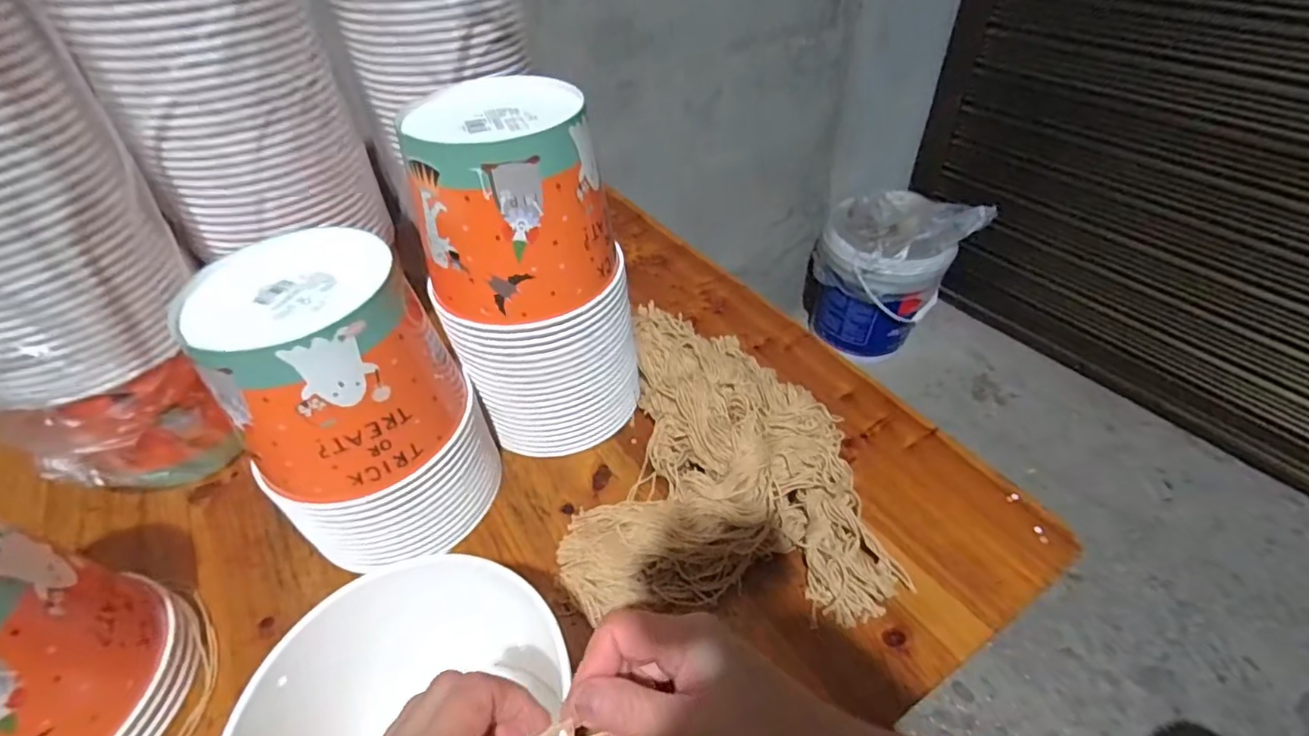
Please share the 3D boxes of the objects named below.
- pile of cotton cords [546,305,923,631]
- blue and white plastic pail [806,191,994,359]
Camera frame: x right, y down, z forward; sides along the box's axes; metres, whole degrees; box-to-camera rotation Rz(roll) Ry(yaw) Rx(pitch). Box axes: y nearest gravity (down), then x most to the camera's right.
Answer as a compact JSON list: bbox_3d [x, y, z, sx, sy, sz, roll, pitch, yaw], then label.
[{"bbox_3d":[0.053,0.055,0.519,0.259,0.066,0.322,-3,44,1],"label":"pile of cotton cords"},{"bbox_3d":[0.590,-0.244,1.498,0.298,0.409,0.258,-12,44,-9],"label":"blue and white plastic pail"}]

